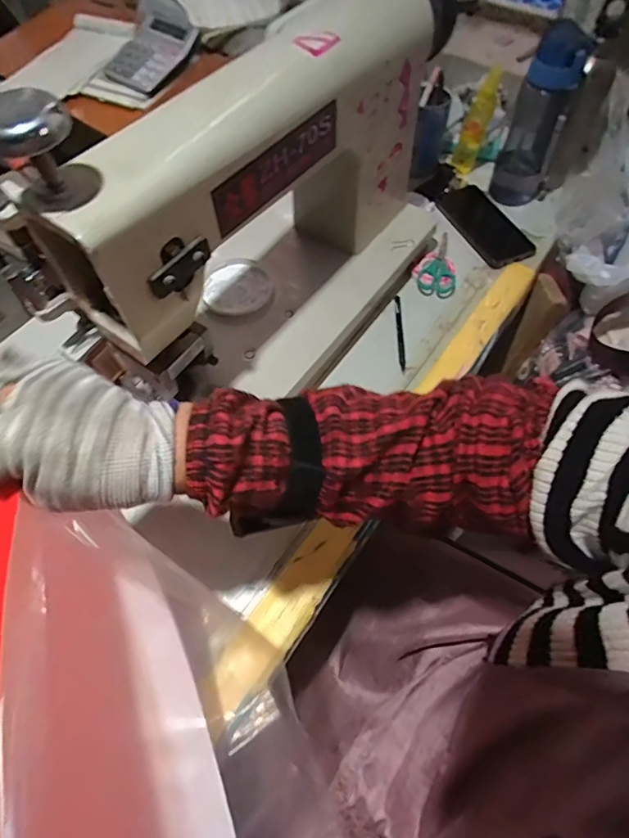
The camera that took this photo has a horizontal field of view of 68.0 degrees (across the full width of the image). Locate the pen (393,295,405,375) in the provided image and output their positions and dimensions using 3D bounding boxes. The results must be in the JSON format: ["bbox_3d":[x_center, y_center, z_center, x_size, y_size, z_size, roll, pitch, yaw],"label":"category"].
[{"bbox_3d":[0.114,-0.116,0.623,0.010,0.010,0.124,-2,60,3],"label":"pen"}]

